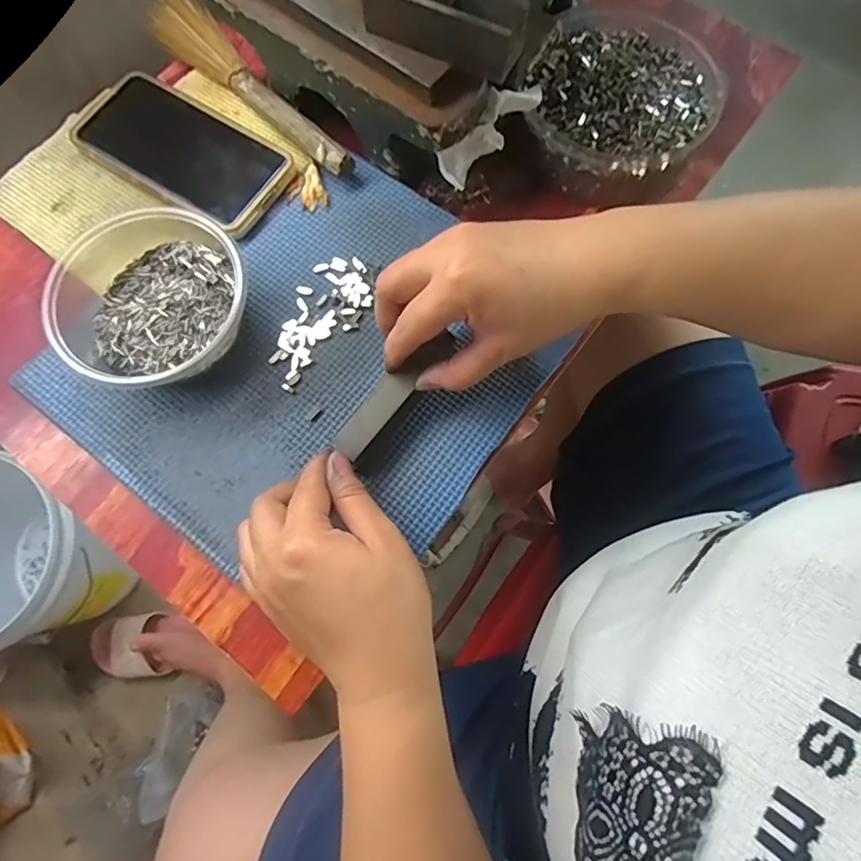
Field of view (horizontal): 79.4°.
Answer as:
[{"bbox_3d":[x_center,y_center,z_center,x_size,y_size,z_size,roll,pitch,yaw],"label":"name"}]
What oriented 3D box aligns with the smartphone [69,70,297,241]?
[{"bbox_3d":[-0.177,-0.201,0.371,0.153,0.011,0.077,31,76,9],"label":"smartphone"}]

